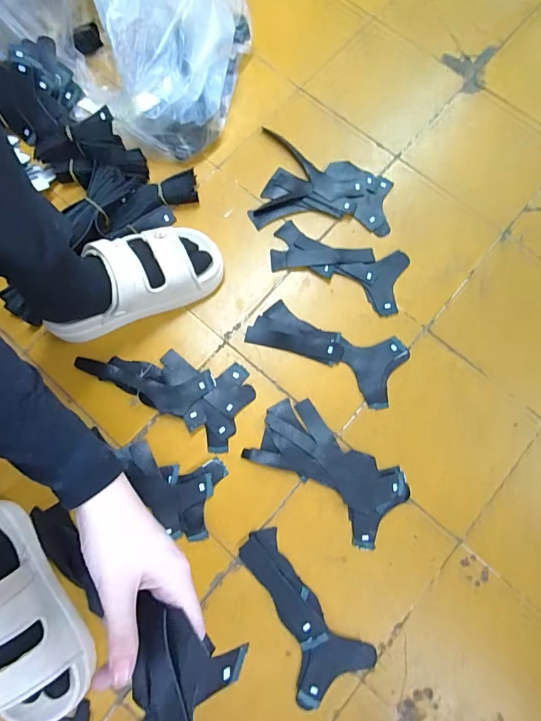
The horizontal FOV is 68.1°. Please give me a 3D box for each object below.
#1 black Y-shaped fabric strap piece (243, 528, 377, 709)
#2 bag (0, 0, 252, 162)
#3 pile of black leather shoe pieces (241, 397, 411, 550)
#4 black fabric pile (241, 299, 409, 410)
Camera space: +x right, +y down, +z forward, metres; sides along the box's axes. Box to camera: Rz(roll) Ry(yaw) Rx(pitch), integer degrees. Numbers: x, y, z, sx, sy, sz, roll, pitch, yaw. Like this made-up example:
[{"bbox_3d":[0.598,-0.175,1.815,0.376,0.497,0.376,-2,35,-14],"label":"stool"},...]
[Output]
[{"bbox_3d":[0.038,0.300,0.488,0.096,0.007,0.195,-28,79,-7],"label":"black Y-shaped fabric strap piece"},{"bbox_3d":[-0.219,-0.504,0.561,0.356,0.196,0.259,30,78,6],"label":"bag"},{"bbox_3d":[0.075,0.139,0.520,0.200,0.010,0.104,36,79,7],"label":"pile of black leather shoe pieces"},{"bbox_3d":[0.077,-0.019,0.564,0.215,0.009,0.093,24,78,5],"label":"black fabric pile"}]

